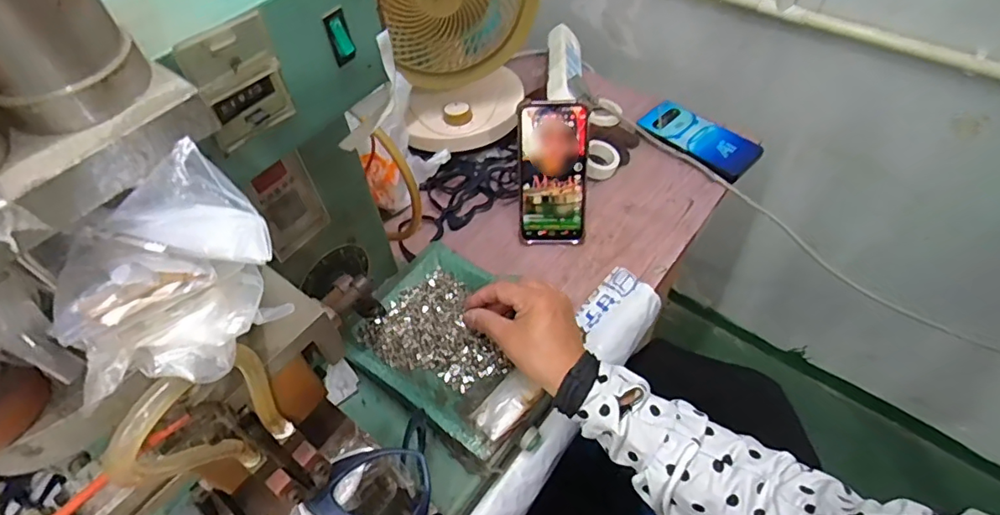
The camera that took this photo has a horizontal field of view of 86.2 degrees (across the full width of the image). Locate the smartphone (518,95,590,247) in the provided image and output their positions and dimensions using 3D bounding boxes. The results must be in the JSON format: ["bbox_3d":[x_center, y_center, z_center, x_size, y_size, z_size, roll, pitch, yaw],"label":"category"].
[{"bbox_3d":[0.061,-0.092,0.610,0.076,0.168,0.009,0,28,6],"label":"smartphone"}]

